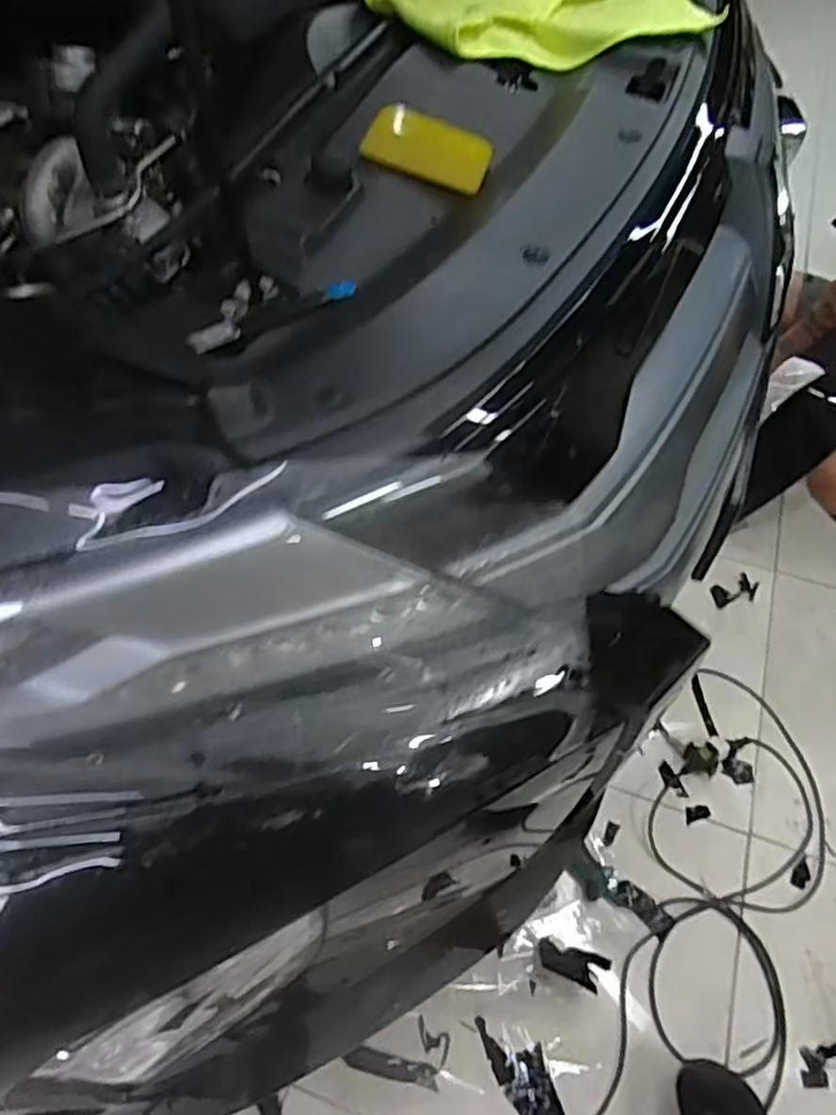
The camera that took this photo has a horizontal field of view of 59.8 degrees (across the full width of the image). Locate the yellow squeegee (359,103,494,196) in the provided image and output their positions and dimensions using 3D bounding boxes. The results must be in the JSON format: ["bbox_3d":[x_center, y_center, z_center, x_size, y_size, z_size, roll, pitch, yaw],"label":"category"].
[{"bbox_3d":[0.010,-0.333,0.590,0.100,0.007,0.068,17,67,-7],"label":"yellow squeegee"}]

